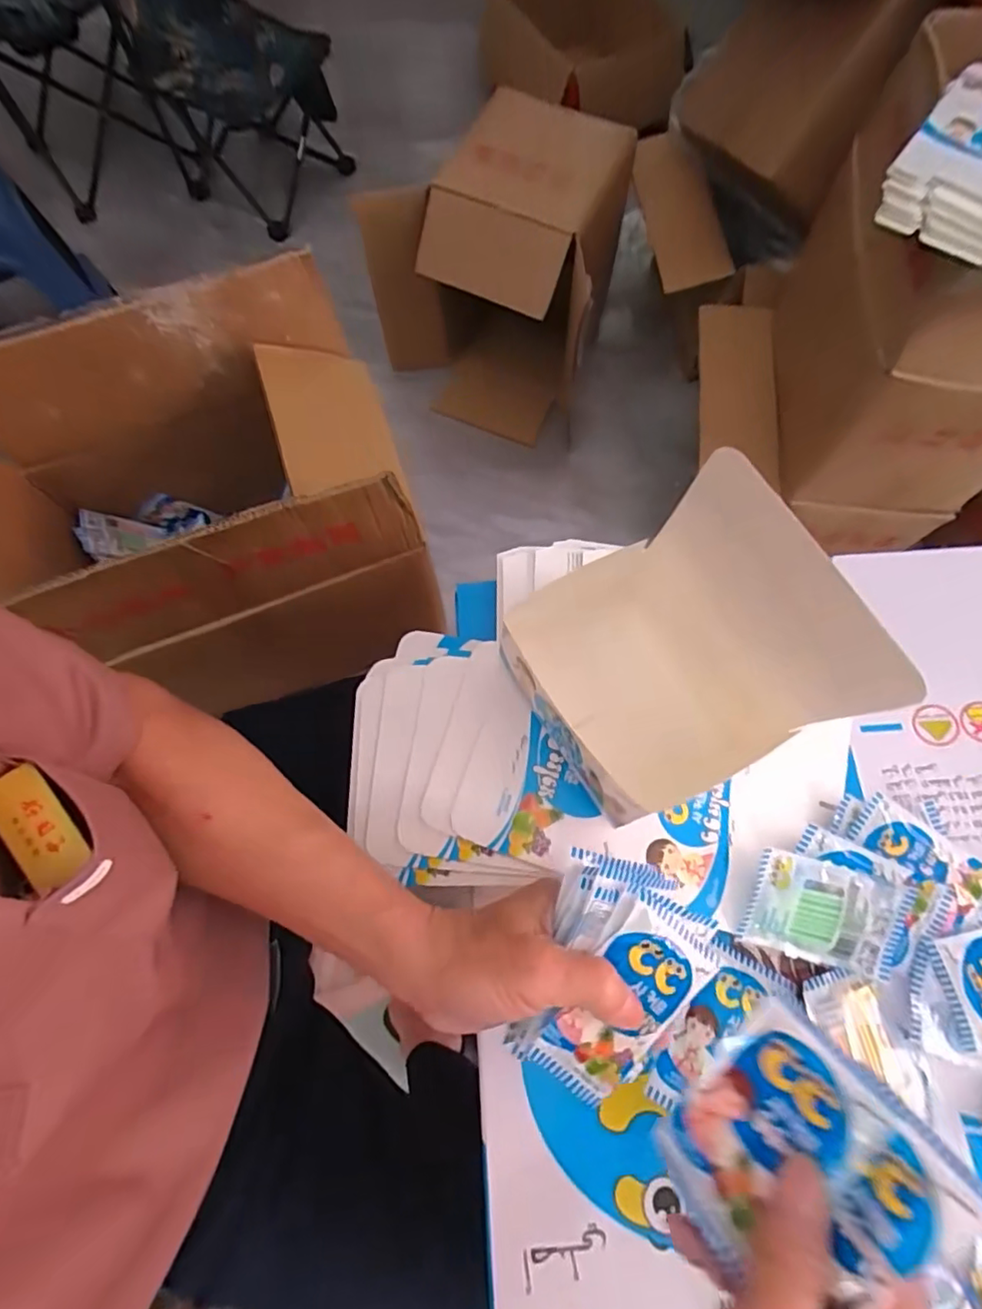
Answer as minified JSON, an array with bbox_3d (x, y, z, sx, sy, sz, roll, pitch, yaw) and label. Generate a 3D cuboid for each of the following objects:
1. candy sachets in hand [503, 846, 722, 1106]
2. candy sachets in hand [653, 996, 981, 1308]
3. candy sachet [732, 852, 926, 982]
[{"bbox_3d":[0.068,0.173,0.313,0.088,0.035,0.117,19,74,7],"label":"candy sachets in hand"},{"bbox_3d":[0.132,0.223,0.257,0.104,0.097,0.013,-47,120,2],"label":"candy sachets in hand"},{"bbox_3d":[0.220,0.171,0.389,0.101,0.010,0.066,14,94,1],"label":"candy sachet"}]

